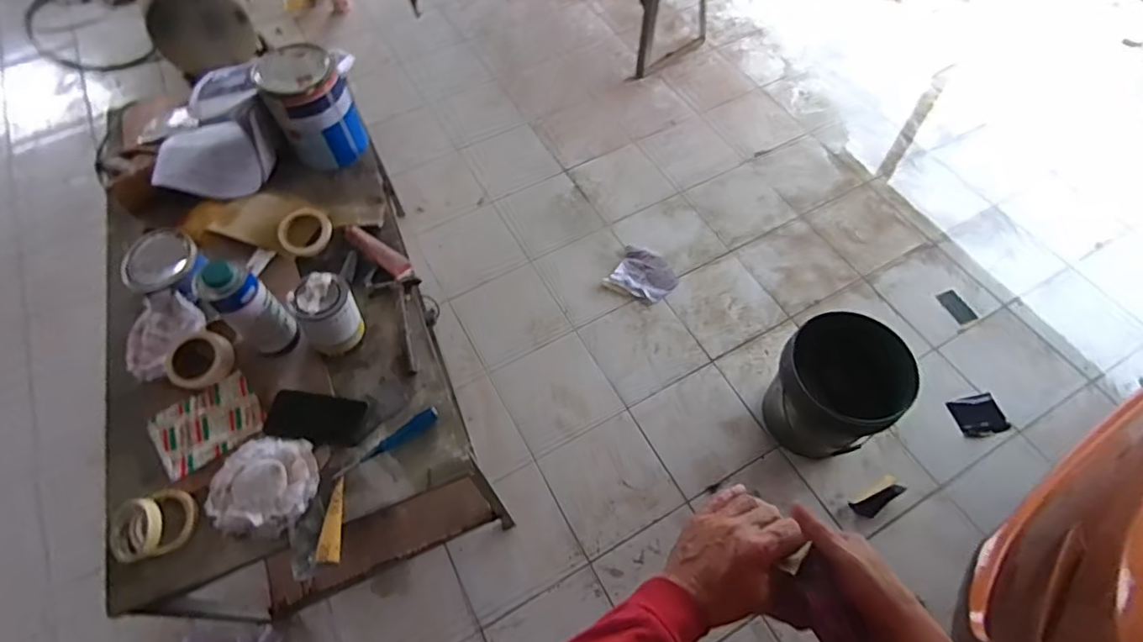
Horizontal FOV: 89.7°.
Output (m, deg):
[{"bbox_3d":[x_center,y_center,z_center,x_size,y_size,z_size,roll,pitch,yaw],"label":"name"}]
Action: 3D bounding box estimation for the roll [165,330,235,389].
[{"bbox_3d":[-0.671,0.068,1.035,0.117,0.039,0.110,-17,60,-8],"label":"roll"}]

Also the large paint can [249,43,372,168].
[{"bbox_3d":[-0.553,-0.456,1.243,0.157,0.205,0.167,-1,59,1],"label":"large paint can"}]

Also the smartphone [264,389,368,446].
[{"bbox_3d":[-0.445,0.168,1.000,0.166,0.013,0.086,6,60,6],"label":"smartphone"}]

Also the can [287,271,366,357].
[{"bbox_3d":[-0.431,-0.009,1.031,0.097,0.137,0.097,-1,59,1],"label":"can"}]

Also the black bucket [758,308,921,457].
[{"bbox_3d":[0.654,0.166,1.454,0.285,0.293,0.282,-1,59,1],"label":"black bucket"}]

